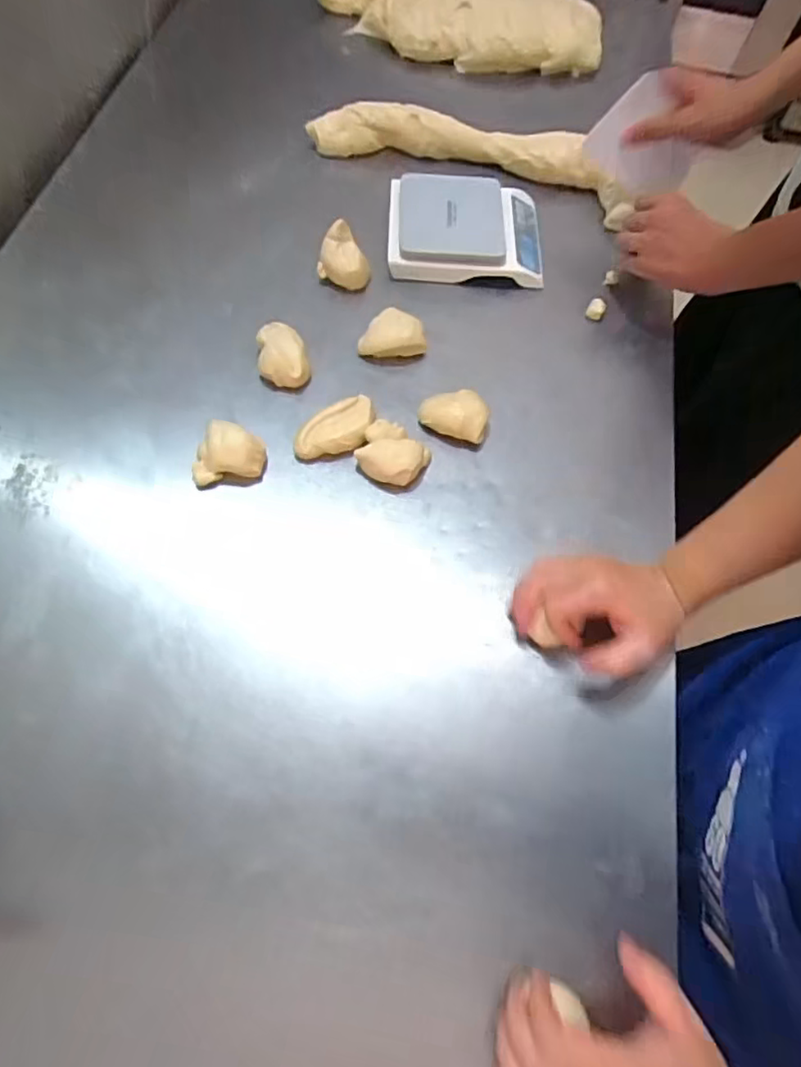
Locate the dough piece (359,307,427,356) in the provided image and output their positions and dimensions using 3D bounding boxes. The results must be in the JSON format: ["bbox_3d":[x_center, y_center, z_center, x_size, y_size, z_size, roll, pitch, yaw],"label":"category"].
[{"bbox_3d":[-0.009,-0.213,0.636,0.070,0.029,0.042,0,66,-3],"label":"dough piece"}]

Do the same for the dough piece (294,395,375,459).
[{"bbox_3d":[-0.063,-0.100,0.587,0.083,0.031,0.043,-28,70,-14],"label":"dough piece"}]

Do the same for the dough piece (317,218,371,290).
[{"bbox_3d":[-0.061,-0.314,0.678,0.056,0.059,0.040,14,66,4],"label":"dough piece"}]

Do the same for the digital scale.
[{"bbox_3d":[0.078,-0.371,0.716,0.180,0.031,0.149,2,66,-2],"label":"digital scale"}]

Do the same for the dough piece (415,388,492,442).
[{"bbox_3d":[0.055,-0.122,0.603,0.071,0.027,0.043,13,66,3],"label":"dough piece"}]

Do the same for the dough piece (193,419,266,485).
[{"bbox_3d":[-0.167,-0.079,0.569,0.070,0.038,0.050,-9,67,-6],"label":"dough piece"}]

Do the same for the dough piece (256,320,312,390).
[{"bbox_3d":[-0.124,-0.184,0.619,0.050,0.031,0.066,-13,67,-8],"label":"dough piece"}]

